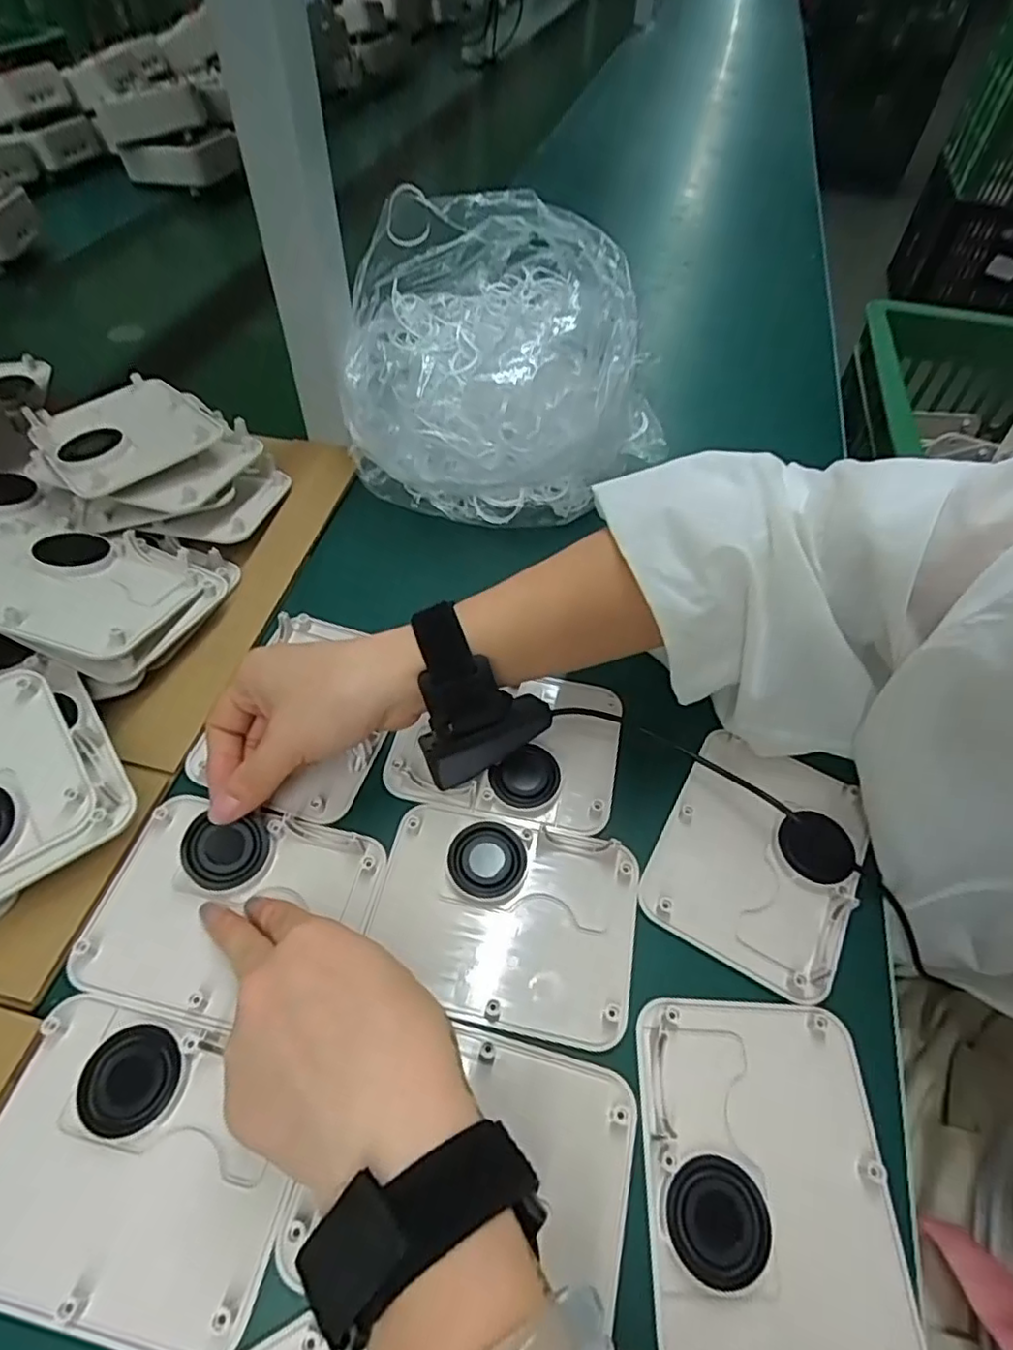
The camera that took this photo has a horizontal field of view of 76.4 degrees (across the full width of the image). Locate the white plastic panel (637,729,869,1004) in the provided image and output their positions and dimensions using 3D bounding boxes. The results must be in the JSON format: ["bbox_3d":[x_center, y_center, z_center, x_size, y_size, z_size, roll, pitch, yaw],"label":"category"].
[{"bbox_3d":[0.133,0.091,0.338,0.094,0.009,0.121,26,57,14],"label":"white plastic panel"}]

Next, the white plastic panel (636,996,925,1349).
[{"bbox_3d":[0.104,0.200,0.258,0.094,0.008,0.124,4,54,-2],"label":"white plastic panel"}]

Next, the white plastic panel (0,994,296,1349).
[{"bbox_3d":[-0.144,0.189,0.251,0.120,0.008,0.095,13,55,5],"label":"white plastic panel"}]

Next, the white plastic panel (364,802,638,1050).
[{"bbox_3d":[0.000,0.116,0.315,0.124,0.007,0.096,12,54,4],"label":"white plastic panel"}]

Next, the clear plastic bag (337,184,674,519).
[{"bbox_3d":[-0.007,-0.244,0.494,0.218,0.132,0.245,-4,55,-8],"label":"clear plastic bag"}]

